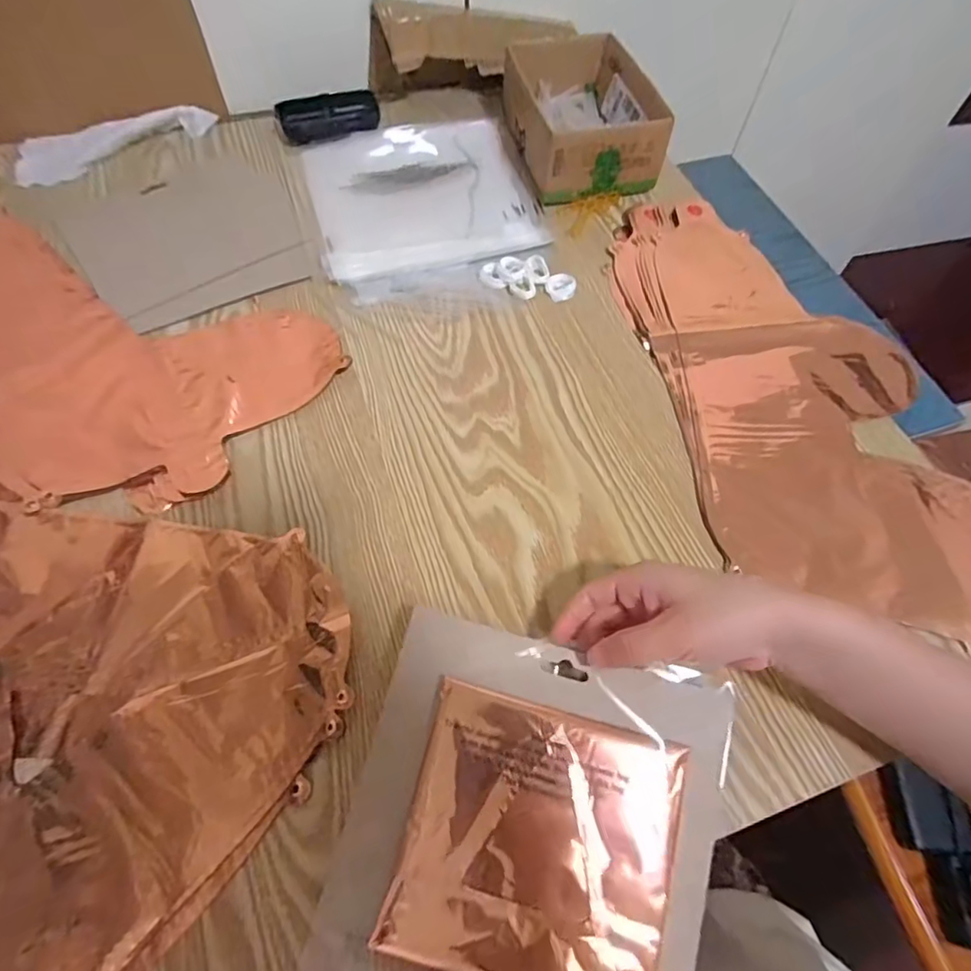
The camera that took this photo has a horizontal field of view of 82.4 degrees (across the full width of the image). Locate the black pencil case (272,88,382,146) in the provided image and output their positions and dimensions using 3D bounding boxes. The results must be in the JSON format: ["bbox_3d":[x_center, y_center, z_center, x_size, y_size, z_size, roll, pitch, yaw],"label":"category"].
[{"bbox_3d":[-0.173,-0.411,0.613,0.108,0.025,0.040,-13,62,-8],"label":"black pencil case"}]

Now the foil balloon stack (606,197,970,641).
[{"bbox_3d":[0.243,-0.089,0.451,0.216,0.022,0.431,-13,62,-8],"label":"foil balloon stack"}]

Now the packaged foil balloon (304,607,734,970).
[{"bbox_3d":[0.028,0.180,0.299,0.193,0.030,0.180,12,62,6],"label":"packaged foil balloon"}]

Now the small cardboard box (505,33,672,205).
[{"bbox_3d":[0.099,-0.396,0.593,0.132,0.066,0.196,-11,62,-7],"label":"small cardboard box"}]

